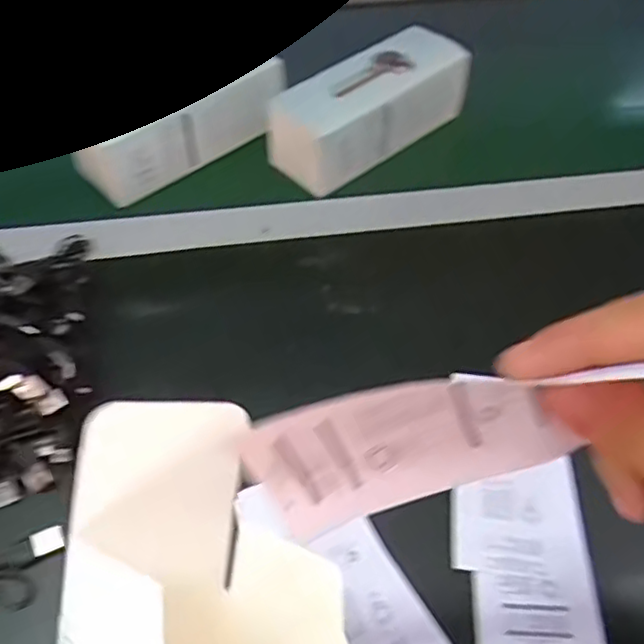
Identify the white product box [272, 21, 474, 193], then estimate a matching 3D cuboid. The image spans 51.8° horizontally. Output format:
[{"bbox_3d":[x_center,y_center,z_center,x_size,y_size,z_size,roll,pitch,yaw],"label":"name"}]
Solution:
[{"bbox_3d":[0.037,-0.174,0.530,0.165,0.061,0.067,-35,60,-25],"label":"white product box"}]

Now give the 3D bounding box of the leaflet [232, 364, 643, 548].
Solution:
[{"bbox_3d":[0.041,0.031,0.185,0.122,0.047,0.016,-13,53,0],"label":"leaflet"}]

